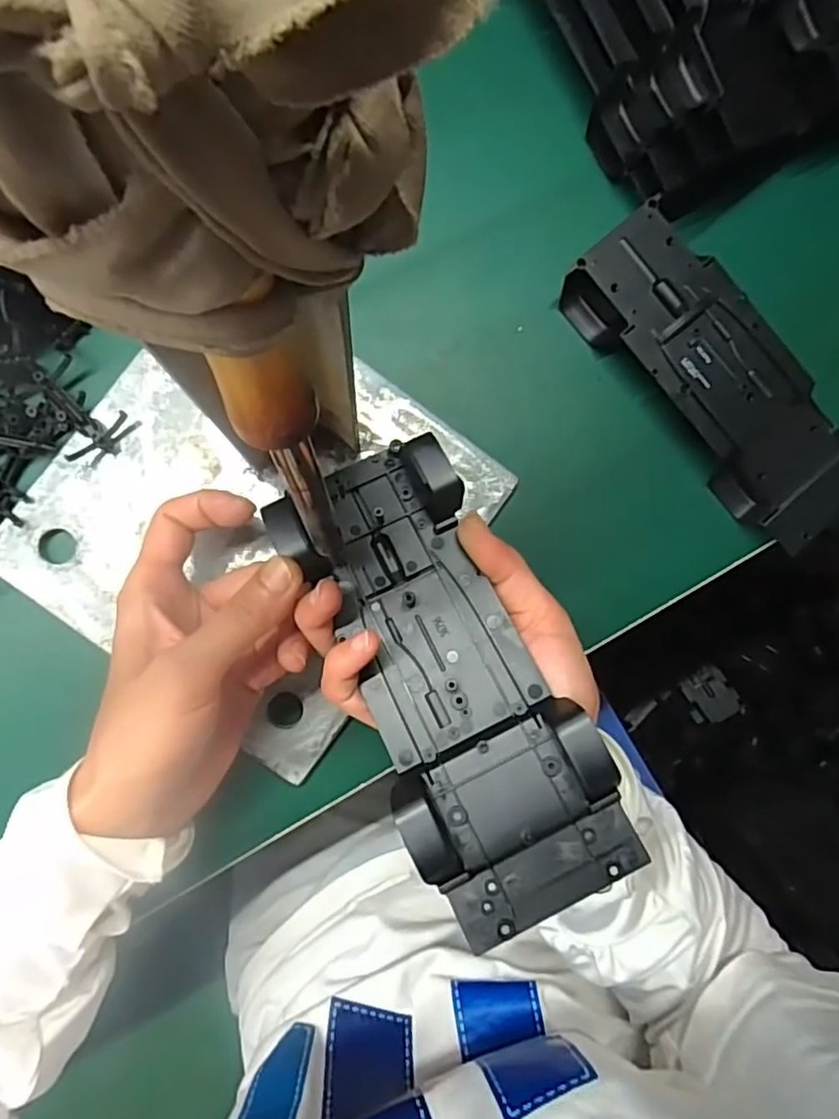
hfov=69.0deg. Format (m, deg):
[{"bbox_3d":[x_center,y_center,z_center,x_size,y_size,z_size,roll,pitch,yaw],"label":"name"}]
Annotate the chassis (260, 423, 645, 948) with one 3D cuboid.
[{"bbox_3d":[0.010,0.044,0.240,0.076,0.020,0.183,-22,75,-5],"label":"chassis"}]

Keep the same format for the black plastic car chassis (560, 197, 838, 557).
[{"bbox_3d":[0.161,-0.097,0.331,0.070,0.025,0.189,-40,91,-5],"label":"black plastic car chassis"}]

